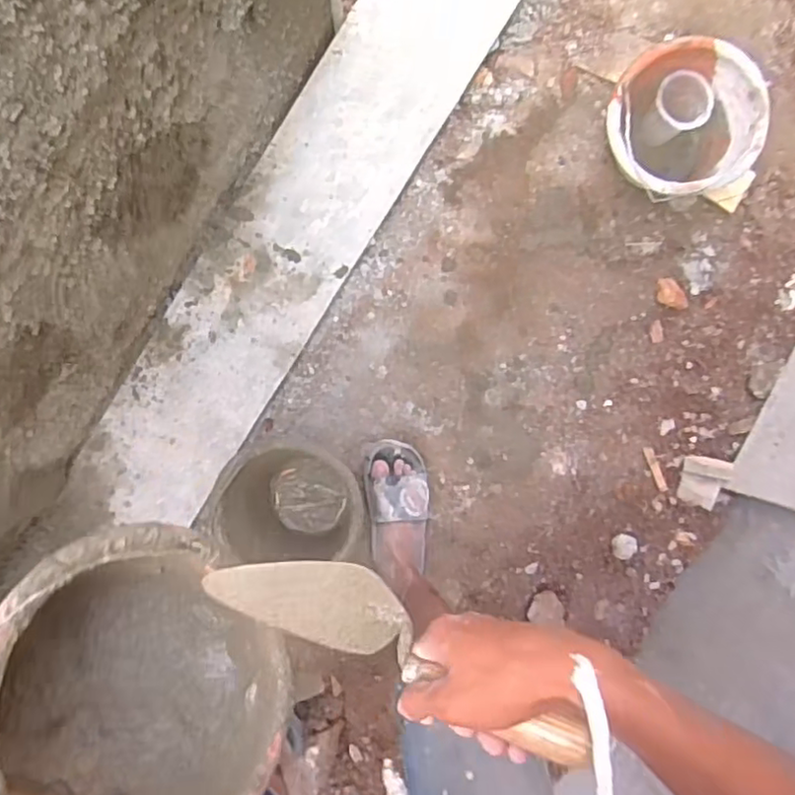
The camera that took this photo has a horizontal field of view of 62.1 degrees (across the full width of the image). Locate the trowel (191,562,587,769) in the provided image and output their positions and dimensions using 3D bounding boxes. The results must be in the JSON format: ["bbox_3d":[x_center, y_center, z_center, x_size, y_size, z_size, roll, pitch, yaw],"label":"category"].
[{"bbox_3d":[-0.006,0.179,0.485,0.302,0.079,0.058,14,87,35],"label":"trowel"}]

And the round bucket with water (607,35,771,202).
[{"bbox_3d":[0.463,-0.461,1.141,0.237,0.171,0.246,0,96,-3],"label":"round bucket with water"}]

